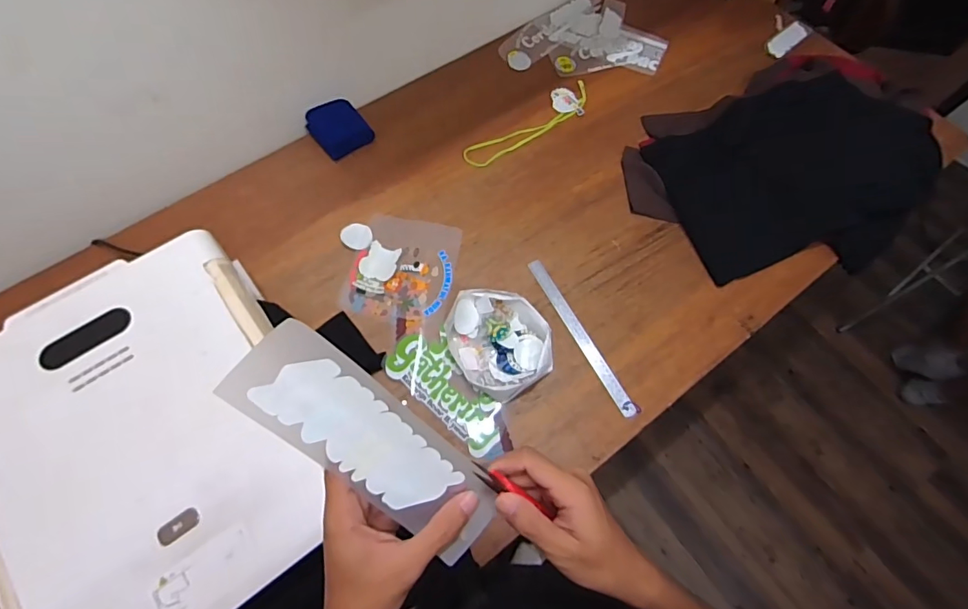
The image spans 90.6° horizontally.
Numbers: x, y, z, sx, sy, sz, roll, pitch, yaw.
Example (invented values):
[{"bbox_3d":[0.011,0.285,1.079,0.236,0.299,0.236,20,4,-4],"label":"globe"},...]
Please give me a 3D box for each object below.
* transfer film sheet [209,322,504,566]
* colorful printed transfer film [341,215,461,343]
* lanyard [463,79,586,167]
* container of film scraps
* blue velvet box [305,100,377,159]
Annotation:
[{"bbox_3d":[-0.069,0.093,0.313,0.193,0.008,0.062,45,82,-18],"label":"transfer film sheet"},{"bbox_3d":[-0.153,-0.061,0.918,0.195,0.008,0.239,13,66,3],"label":"colorful printed transfer film"},{"bbox_3d":[0.110,-0.405,1.076,0.359,0.019,0.088,-38,72,-14],"label":"lanyard"},{"bbox_3d":[0.024,0.063,0.850,0.166,0.044,0.199,-35,71,-14],"label":"container of film scraps"},{"bbox_3d":[-0.314,-0.386,1.038,0.115,0.059,0.107,-37,72,-14],"label":"blue velvet box"}]

